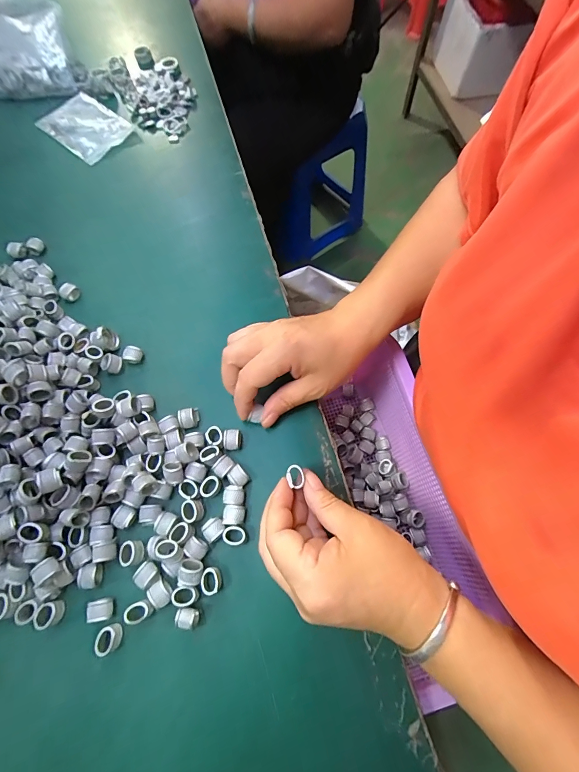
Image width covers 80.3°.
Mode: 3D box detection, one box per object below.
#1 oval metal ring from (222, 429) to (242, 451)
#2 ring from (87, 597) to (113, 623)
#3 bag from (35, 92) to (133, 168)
[{"bbox_3d":[-0.047,0.045,0.286,0.015,0.011,0.016,0,68,1],"label":"oval metal ring"},{"bbox_3d":[-0.132,0.157,0.241,0.017,0.012,0.013,-9,69,-2],"label":"ring"},{"bbox_3d":[-0.260,-0.332,0.444,0.118,0.018,0.074,39,73,16],"label":"bag"}]

